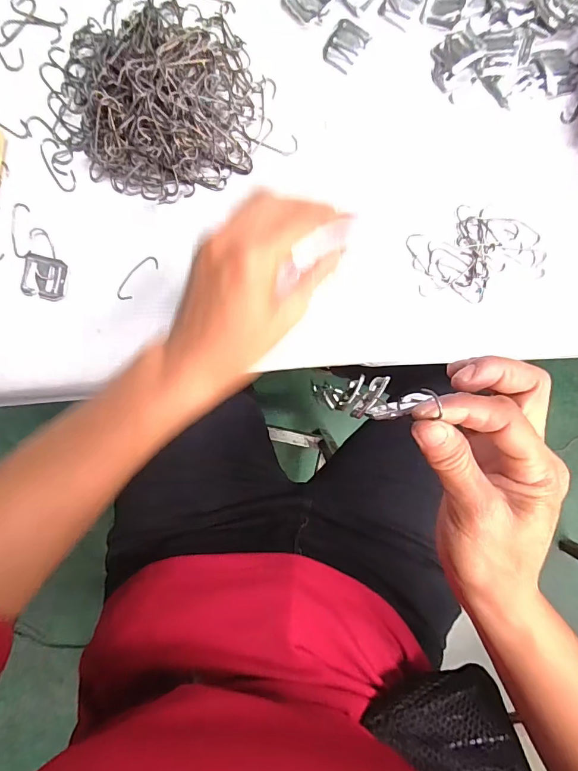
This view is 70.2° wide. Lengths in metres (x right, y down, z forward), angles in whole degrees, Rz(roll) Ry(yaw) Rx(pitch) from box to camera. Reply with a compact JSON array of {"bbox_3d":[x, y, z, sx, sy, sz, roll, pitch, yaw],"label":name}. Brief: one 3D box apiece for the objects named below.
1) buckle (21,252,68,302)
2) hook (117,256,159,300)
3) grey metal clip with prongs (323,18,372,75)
[{"bbox_3d":[-0.184,-0.081,0.307,0.032,0.004,0.031,10,91,-3],"label":"buckle"},{"bbox_3d":[-0.116,-0.082,0.315,0.013,0.004,0.041,41,89,-3],"label":"hook"},{"bbox_3d":[0.044,-0.260,0.313,0.026,0.004,0.033,31,90,-4],"label":"grey metal clip with prongs"}]

